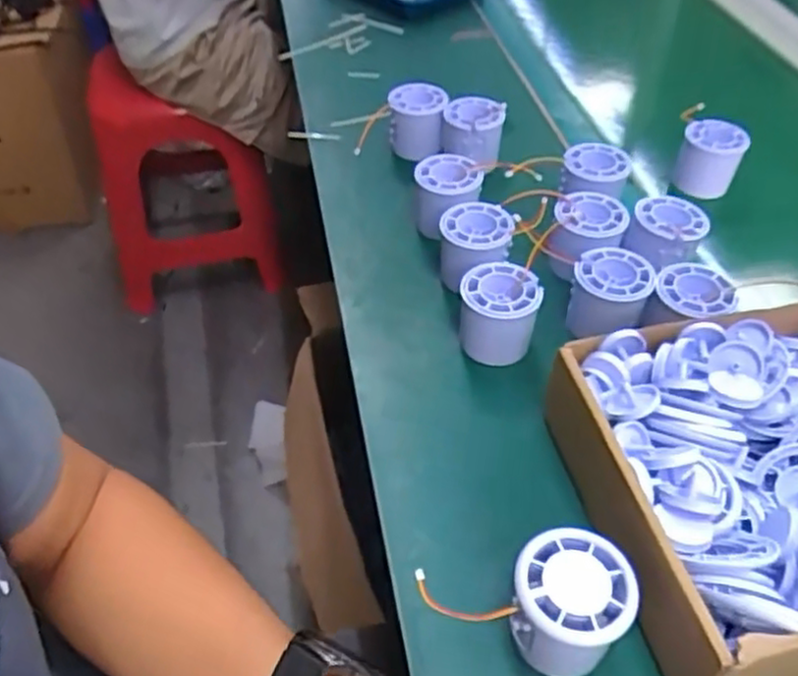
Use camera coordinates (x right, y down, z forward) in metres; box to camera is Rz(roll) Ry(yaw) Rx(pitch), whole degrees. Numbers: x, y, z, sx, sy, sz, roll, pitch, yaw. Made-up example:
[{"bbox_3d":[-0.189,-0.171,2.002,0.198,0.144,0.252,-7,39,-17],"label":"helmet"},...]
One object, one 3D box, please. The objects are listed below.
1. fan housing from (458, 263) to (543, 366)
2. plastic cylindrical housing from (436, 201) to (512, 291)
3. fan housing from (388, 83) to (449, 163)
[{"bbox_3d":[0.071,-0.014,0.518,0.054,0.064,0.045,17,47,13],"label":"fan housing"},{"bbox_3d":[0.058,-0.066,0.561,0.053,0.062,0.049,1,46,-1],"label":"plastic cylindrical housing"},{"bbox_3d":[0.017,-0.211,0.695,0.056,0.059,0.051,5,46,3],"label":"fan housing"}]

